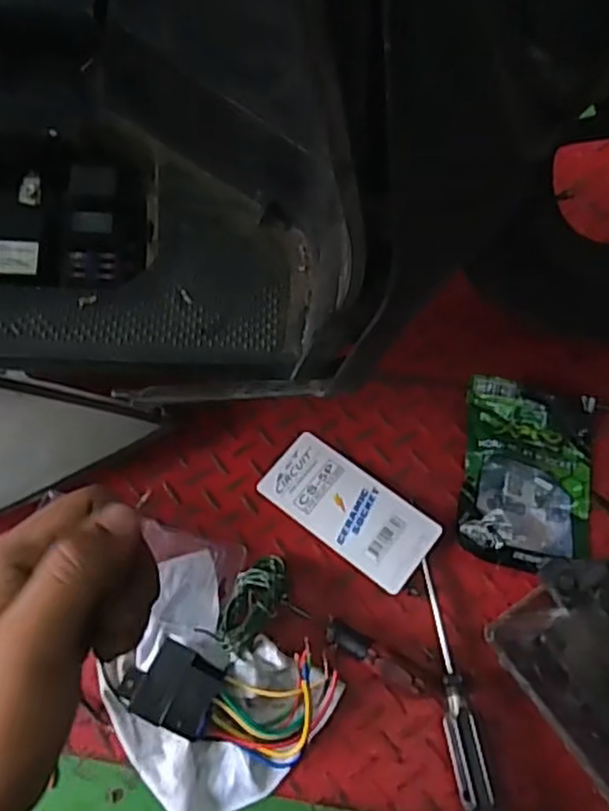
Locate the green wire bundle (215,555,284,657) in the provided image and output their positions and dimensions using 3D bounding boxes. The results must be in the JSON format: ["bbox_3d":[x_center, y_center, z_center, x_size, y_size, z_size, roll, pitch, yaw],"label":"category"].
[{"bbox_3d":[-0.040,0.151,0.535,0.041,0.037,0.080,19,66,11],"label":"green wire bundle"}]

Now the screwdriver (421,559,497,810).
[{"bbox_3d":[0.107,0.208,0.514,0.021,0.027,0.184,-9,64,-3],"label":"screwdriver"}]

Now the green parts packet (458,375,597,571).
[{"bbox_3d":[0.189,0.056,0.583,0.109,0.022,0.161,8,64,6],"label":"green parts packet"}]

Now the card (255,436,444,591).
[{"bbox_3d":[0.037,0.085,0.583,0.146,0.011,0.072,36,70,18],"label":"card"}]

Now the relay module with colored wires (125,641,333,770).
[{"bbox_3d":[-0.057,0.206,0.503,0.146,0.049,0.072,14,65,9],"label":"relay module with colored wires"}]

